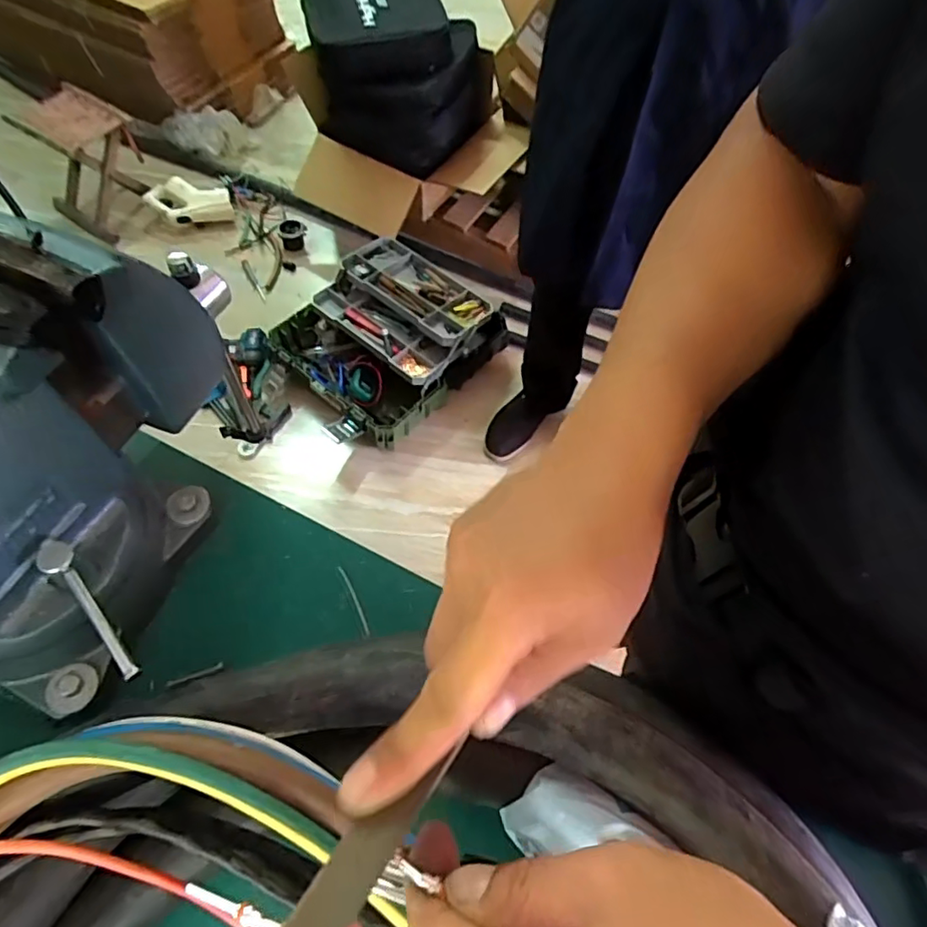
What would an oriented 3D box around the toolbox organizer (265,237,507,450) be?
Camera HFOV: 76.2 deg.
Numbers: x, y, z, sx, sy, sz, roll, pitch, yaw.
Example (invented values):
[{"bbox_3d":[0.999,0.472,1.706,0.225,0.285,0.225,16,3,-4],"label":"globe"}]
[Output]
[{"bbox_3d":[-0.221,-0.302,1.479,0.445,0.181,0.520,35,63,16],"label":"toolbox organizer"}]

